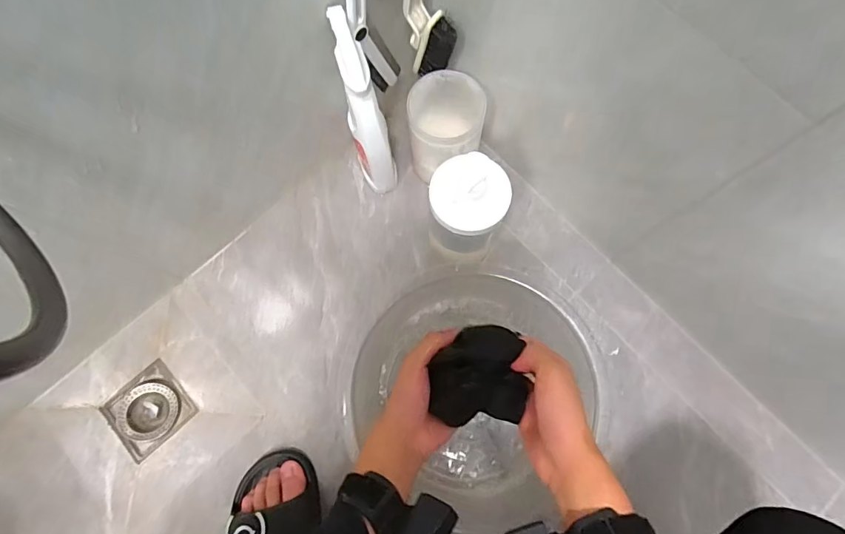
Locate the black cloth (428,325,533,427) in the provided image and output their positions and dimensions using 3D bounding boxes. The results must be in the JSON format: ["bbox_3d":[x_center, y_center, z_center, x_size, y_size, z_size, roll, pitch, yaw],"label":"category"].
[{"bbox_3d":[0.057,0.107,0.458,0.090,0.031,0.093,2,75,1],"label":"black cloth"}]

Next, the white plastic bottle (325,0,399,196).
[{"bbox_3d":[-0.068,-0.186,0.586,0.042,0.253,0.113,-12,75,-3],"label":"white plastic bottle"}]

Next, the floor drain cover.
[{"bbox_3d":[-0.372,0.196,0.629,0.096,0.024,0.093,-42,79,-9],"label":"floor drain cover"}]

